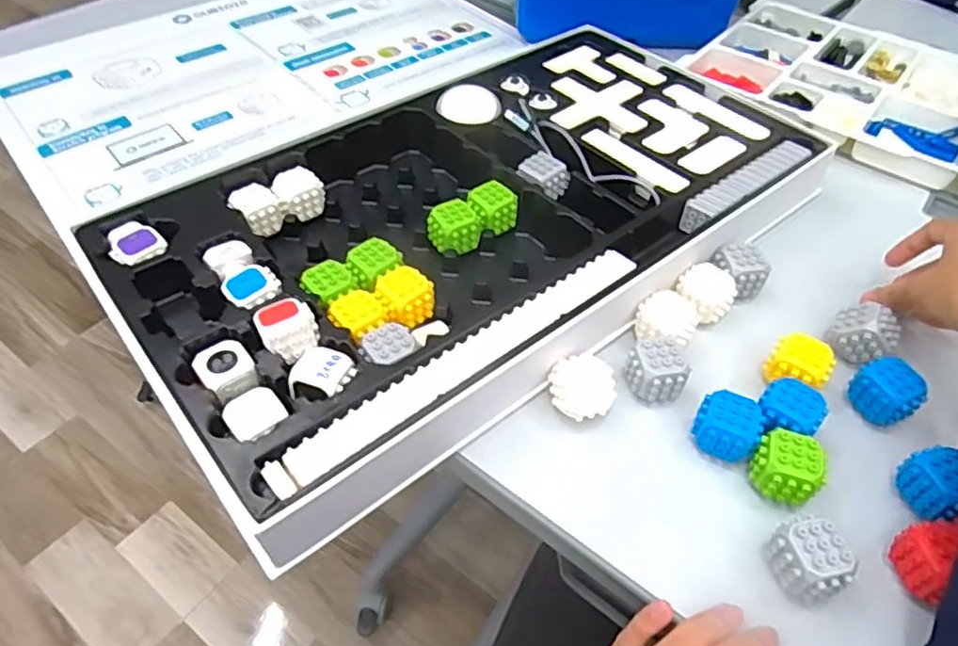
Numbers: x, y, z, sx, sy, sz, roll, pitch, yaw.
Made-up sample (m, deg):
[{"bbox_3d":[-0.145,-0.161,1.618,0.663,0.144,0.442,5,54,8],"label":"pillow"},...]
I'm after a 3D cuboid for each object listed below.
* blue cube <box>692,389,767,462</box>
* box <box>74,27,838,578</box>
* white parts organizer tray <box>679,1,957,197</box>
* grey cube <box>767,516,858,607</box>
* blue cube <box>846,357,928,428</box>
[{"bbox_3d":[0.154,0.065,0.399,0.037,0.030,0.036,25,53,19],"label":"blue cube"},{"bbox_3d":[0.006,-0.091,0.516,0.527,0.050,0.286,-32,57,-26],"label":"box"},{"bbox_3d":[0.429,-0.239,0.674,0.373,0.030,0.258,31,55,23],"label":"white parts organizer tray"},{"bbox_3d":[0.177,0.128,0.344,0.033,0.032,0.036,-13,50,-13],"label":"grey cube"},{"bbox_3d":[0.266,0.046,0.420,0.034,0.033,0.039,-24,54,-21],"label":"blue cube"}]

